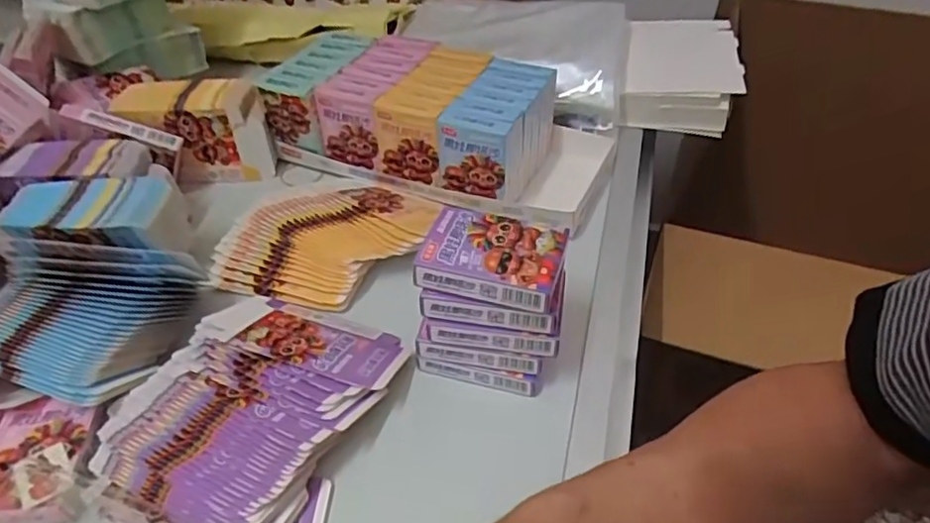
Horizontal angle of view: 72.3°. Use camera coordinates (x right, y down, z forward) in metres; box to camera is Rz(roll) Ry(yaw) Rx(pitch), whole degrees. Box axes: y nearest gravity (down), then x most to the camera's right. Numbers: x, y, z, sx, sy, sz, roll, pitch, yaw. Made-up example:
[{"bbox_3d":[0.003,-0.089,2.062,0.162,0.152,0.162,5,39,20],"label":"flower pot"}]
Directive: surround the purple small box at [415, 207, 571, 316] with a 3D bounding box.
[{"bbox_3d":[0.018,-0.004,0.421,0.089,0.019,0.063,10,46,14],"label":"purple small box"}]

